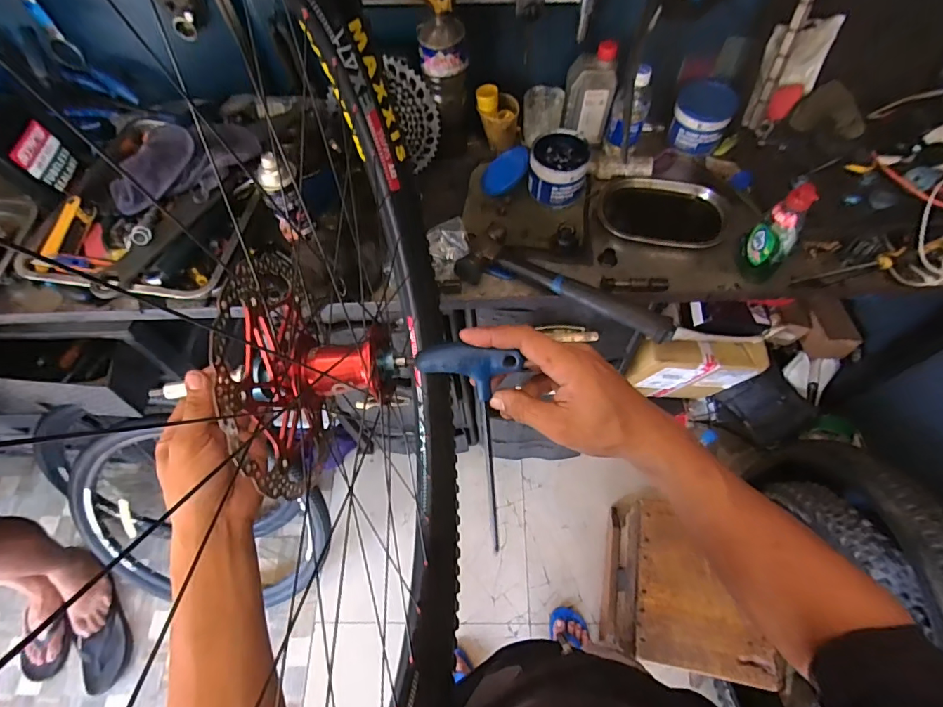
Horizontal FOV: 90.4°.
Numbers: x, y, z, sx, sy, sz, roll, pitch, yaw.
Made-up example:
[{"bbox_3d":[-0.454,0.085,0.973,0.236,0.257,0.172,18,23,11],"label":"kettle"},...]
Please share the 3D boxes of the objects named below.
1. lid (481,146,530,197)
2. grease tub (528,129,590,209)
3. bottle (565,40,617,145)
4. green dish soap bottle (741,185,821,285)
[{"bbox_3d":[0.063,-0.339,0.862,0.098,0.008,0.103,-16,54,24],"label":"lid"},{"bbox_3d":[0.153,-0.319,0.825,0.101,0.085,0.097,0,61,1],"label":"grease tub"},{"bbox_3d":[0.209,-0.458,0.832,0.083,0.152,0.046,5,61,3],"label":"bottle"},{"bbox_3d":[0.453,-0.180,0.692,0.063,0.152,0.057,29,65,16],"label":"green dish soap bottle"}]

